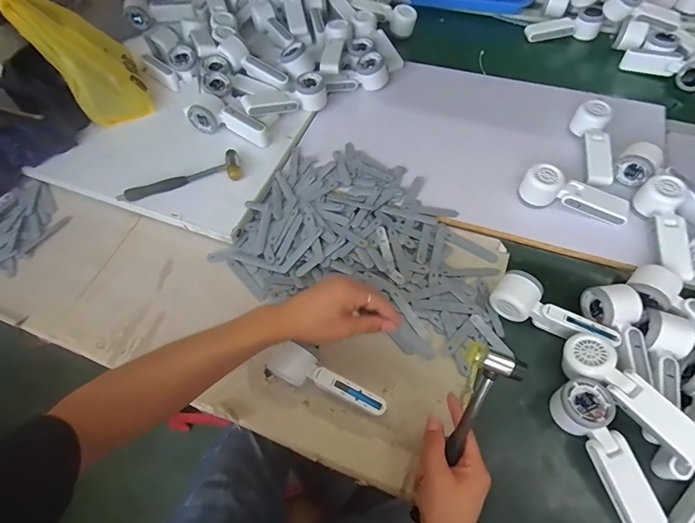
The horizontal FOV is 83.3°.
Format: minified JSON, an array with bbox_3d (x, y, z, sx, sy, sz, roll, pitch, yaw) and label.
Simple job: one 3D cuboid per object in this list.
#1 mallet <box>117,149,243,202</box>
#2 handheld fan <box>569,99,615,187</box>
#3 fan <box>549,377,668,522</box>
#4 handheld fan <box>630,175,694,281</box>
[{"bbox_3d":[-0.305,-0.147,0.715,0.221,0.041,0.063,-15,59,-6],"label":"mallet"},{"bbox_3d":[0.440,-0.206,0.696,0.055,0.045,0.165,3,71,5],"label":"handheld fan"},{"bbox_3d":[0.314,0.228,0.469,0.055,0.053,0.166,-19,59,-9],"label":"fan"},{"bbox_3d":[0.488,-0.056,0.591,0.052,0.045,0.163,4,59,6],"label":"handheld fan"}]

